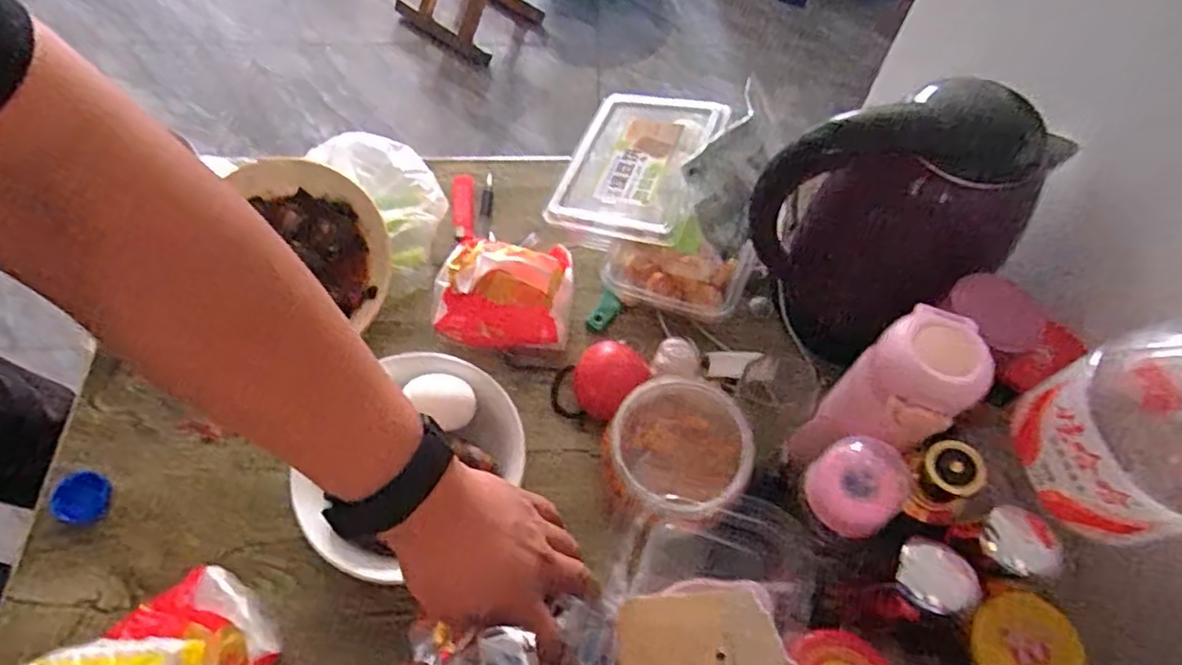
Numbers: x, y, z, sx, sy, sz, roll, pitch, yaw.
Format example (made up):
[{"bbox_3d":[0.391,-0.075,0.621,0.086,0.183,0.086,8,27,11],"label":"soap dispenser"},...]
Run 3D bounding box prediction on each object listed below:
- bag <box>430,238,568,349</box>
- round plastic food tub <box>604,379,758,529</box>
[{"bbox_3d":[-0.077,-0.039,0.586,0.120,0.068,0.104,13,64,7],"label":"bag"},{"bbox_3d":[0.065,0.089,0.504,0.104,0.095,0.100,0,63,1],"label":"round plastic food tub"}]

